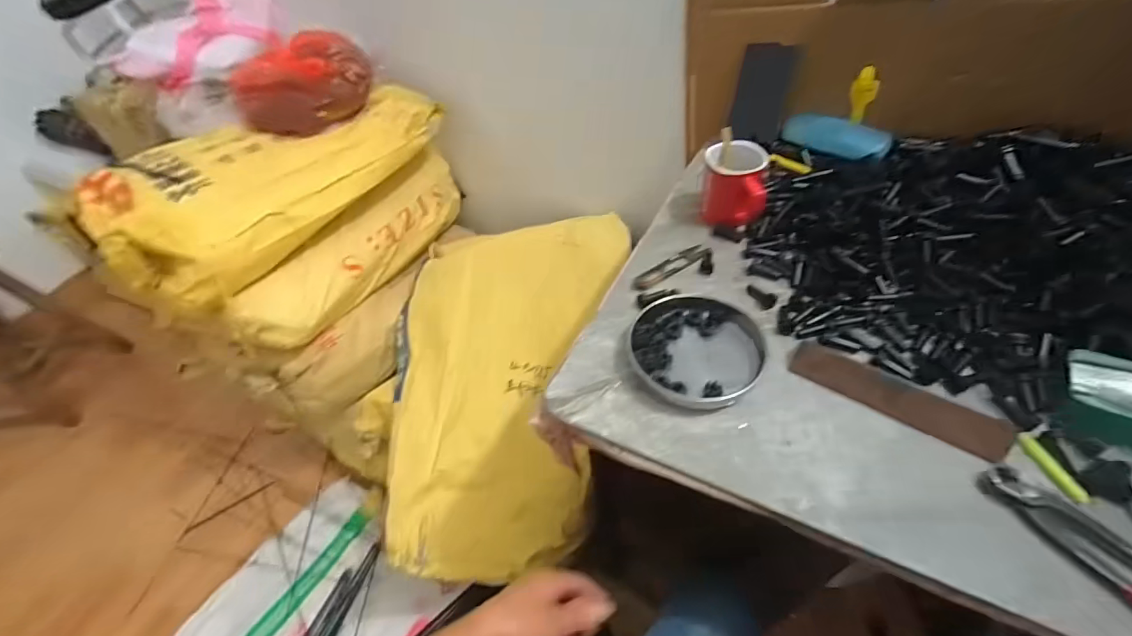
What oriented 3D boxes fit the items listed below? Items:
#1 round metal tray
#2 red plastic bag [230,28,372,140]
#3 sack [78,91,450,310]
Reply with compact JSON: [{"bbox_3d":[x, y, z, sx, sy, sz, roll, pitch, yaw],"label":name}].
[{"bbox_3d":[0.137,0.030,0.518,0.134,0.025,0.137,-4,47,4],"label":"round metal tray"},{"bbox_3d":[-0.490,-0.448,0.930,0.263,0.104,0.170,-29,50,-19],"label":"red plastic bag"},{"bbox_3d":[-0.561,-0.293,0.950,0.335,0.148,0.624,27,56,28],"label":"sack"}]

